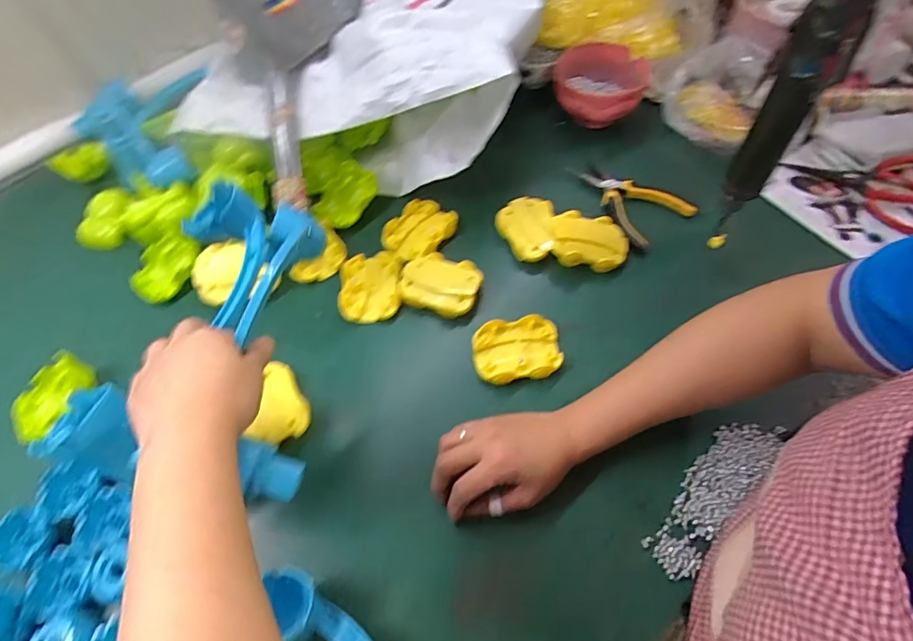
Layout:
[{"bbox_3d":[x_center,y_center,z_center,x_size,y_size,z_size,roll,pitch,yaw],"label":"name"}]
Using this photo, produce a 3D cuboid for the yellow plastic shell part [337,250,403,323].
[{"bbox_3d":[-0.097,-0.040,0.548,0.066,0.014,0.087,0,59,0],"label":"yellow plastic shell part"}]

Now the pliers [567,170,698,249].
[{"bbox_3d":[0.206,-0.153,0.594,0.096,0.010,0.141,-33,61,-16],"label":"pliers"}]

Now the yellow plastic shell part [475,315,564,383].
[{"bbox_3d":[0.062,0.029,0.500,0.088,0.017,0.065,-8,58,-1],"label":"yellow plastic shell part"}]

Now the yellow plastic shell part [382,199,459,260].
[{"bbox_3d":[-0.044,-0.112,0.595,0.066,0.023,0.090,33,66,22],"label":"yellow plastic shell part"}]

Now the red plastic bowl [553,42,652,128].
[{"bbox_3d":[0.196,-0.320,0.672,0.123,0.061,0.139,14,60,13],"label":"red plastic bowl"}]

